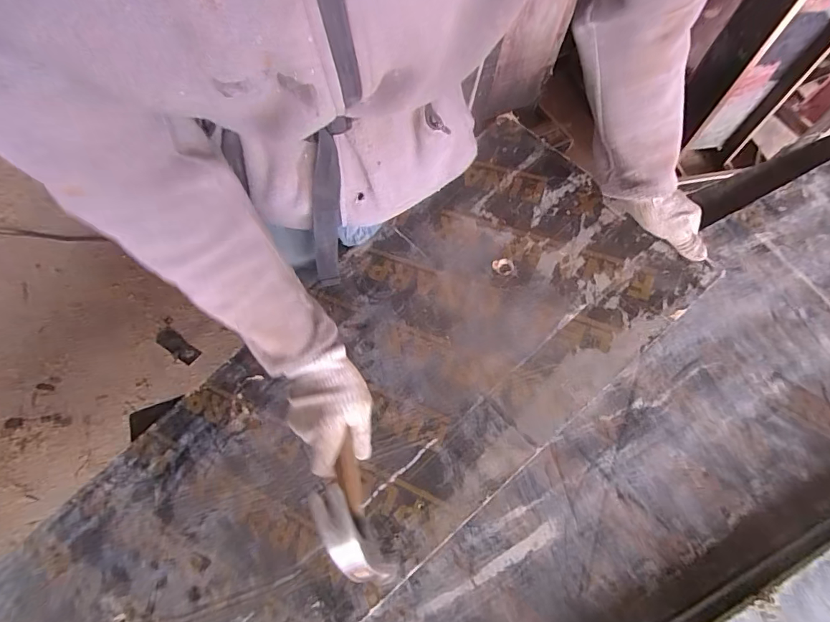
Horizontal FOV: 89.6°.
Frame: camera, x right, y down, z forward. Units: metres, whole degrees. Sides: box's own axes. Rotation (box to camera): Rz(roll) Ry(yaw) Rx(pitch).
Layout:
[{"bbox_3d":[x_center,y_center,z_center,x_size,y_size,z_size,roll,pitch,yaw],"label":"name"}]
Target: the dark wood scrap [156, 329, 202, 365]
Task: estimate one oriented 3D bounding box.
[{"bbox_3d":[-0.801,0.117,1.405,0.181,0.007,0.061,33,67,12],"label":"dark wood scrap"}]

